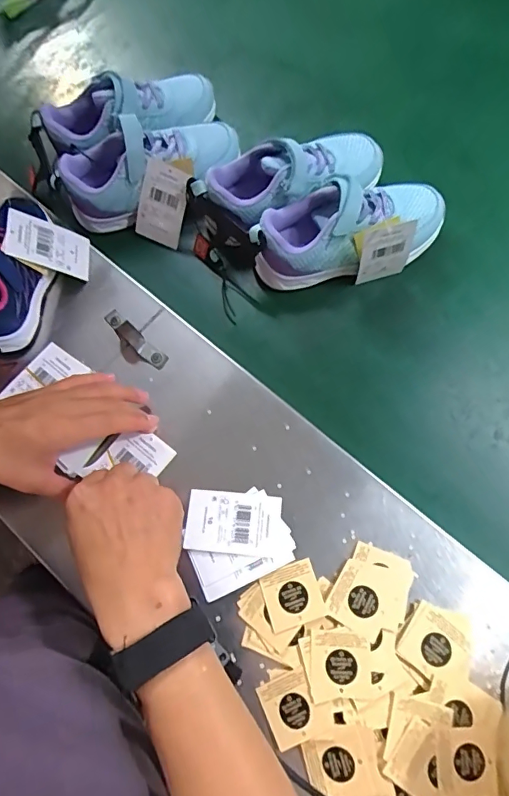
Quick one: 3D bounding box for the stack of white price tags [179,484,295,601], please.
[{"bbox_3d":[-0.016,0.110,0.392,0.083,0.006,0.081,-25,77,-2],"label":"stack of white price tags"}]

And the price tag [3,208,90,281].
[{"bbox_3d":[-0.195,-0.145,0.454,0.075,0.007,0.045,11,71,-35],"label":"price tag"}]

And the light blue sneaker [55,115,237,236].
[{"bbox_3d":[-0.106,-0.236,0.481,0.175,0.075,0.066,-22,77,-1],"label":"light blue sneaker"}]

